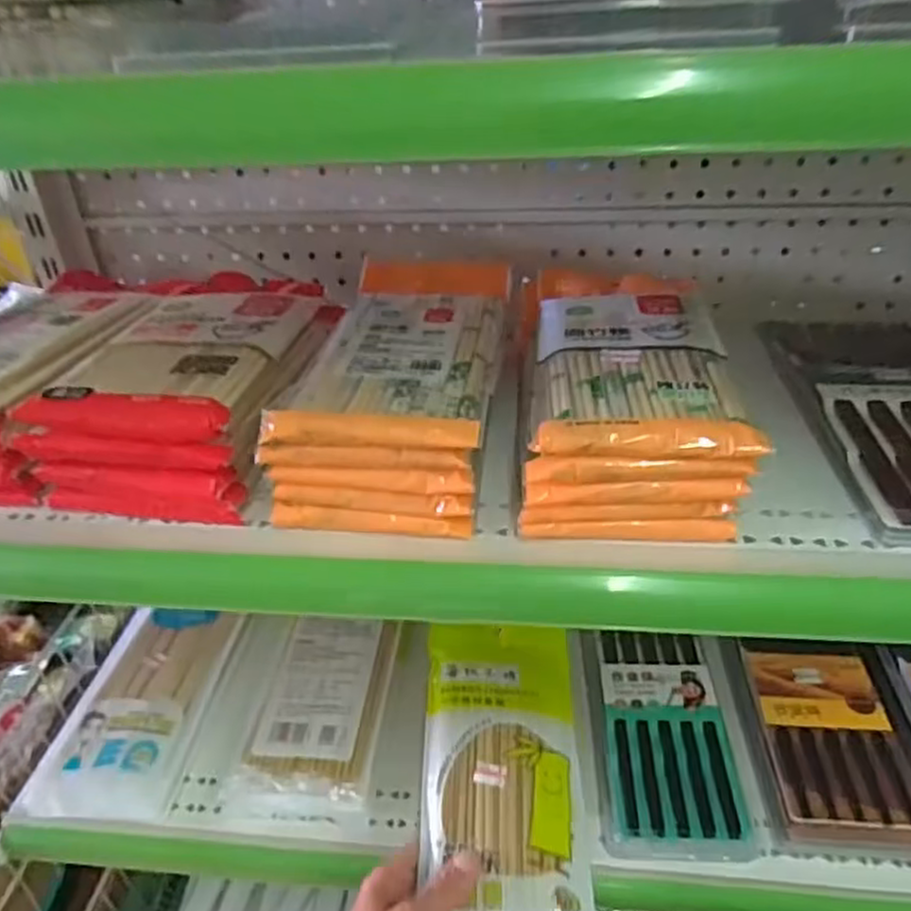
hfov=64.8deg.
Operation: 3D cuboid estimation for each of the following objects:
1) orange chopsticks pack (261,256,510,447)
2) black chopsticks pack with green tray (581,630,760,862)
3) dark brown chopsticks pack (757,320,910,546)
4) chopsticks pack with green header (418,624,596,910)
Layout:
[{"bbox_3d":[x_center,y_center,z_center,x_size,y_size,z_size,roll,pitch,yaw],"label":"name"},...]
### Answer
[{"bbox_3d":[-0.030,-0.078,0.470,0.114,0.021,0.253,2,34,8],"label":"orange chopsticks pack"},{"bbox_3d":[0.189,0.247,0.647,0.133,0.043,0.231,2,34,8],"label":"black chopsticks pack with green tray"},{"bbox_3d":[0.295,-0.038,0.491,0.117,0.020,0.280,0,34,4],"label":"dark brown chopsticks pack"},{"bbox_3d":[0.038,0.241,0.557,0.122,0.033,0.262,-3,35,1],"label":"chopsticks pack with green header"}]

